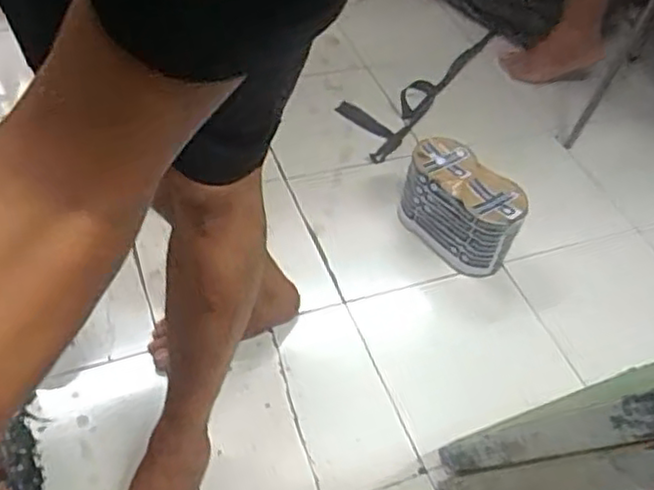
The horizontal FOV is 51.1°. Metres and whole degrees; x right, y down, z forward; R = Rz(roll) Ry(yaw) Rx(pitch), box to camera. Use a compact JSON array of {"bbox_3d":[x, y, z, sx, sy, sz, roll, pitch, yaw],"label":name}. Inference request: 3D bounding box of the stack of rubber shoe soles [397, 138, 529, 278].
[{"bbox_3d":[0.230,-0.064,1.182,0.110,0.149,0.217,-26,56,-26],"label":"stack of rubber shoe soles"}]

